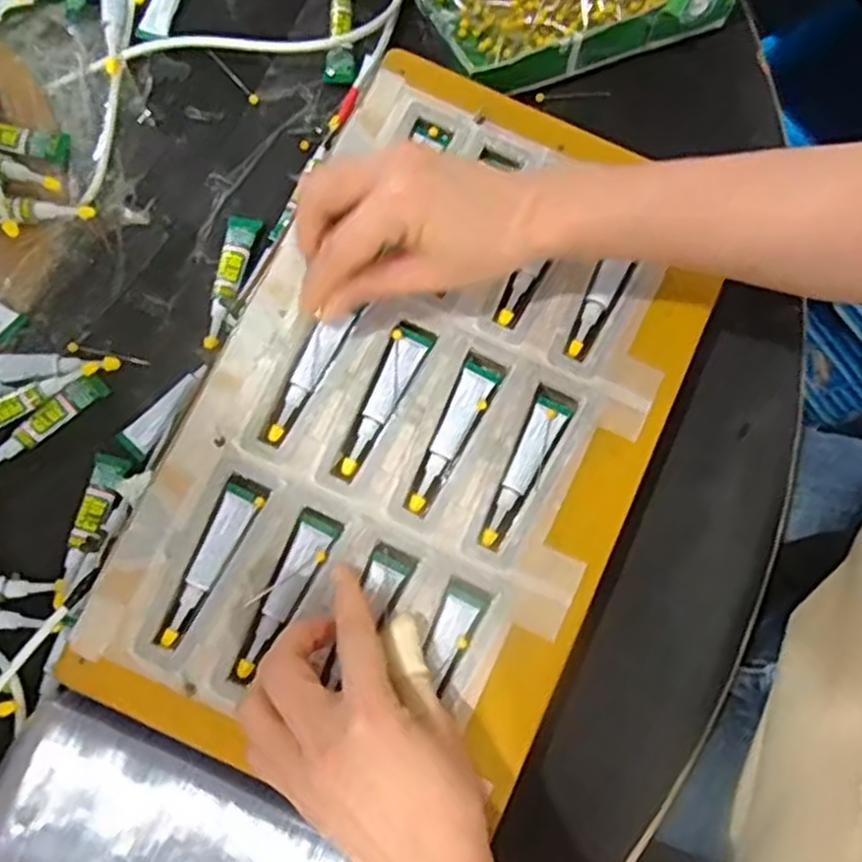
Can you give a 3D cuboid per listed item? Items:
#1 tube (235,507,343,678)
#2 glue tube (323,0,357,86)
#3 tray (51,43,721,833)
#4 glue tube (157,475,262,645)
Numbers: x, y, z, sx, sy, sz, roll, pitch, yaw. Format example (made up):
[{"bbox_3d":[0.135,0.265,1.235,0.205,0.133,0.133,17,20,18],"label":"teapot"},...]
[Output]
[{"bbox_3d":[-0.071,0.080,0.377,0.018,0.006,0.084,26,80,2],"label":"tube"},{"bbox_3d":[-0.053,-0.255,0.475,0.018,0.014,0.082,6,80,-1],"label":"glue tube"},{"bbox_3d":[-0.003,-0.006,0.391,0.214,0.017,0.360,24,81,5],"label":"tray"},{"bbox_3d":[-0.110,0.065,0.377,0.018,0.007,0.082,26,80,2],"label":"glue tube"}]

